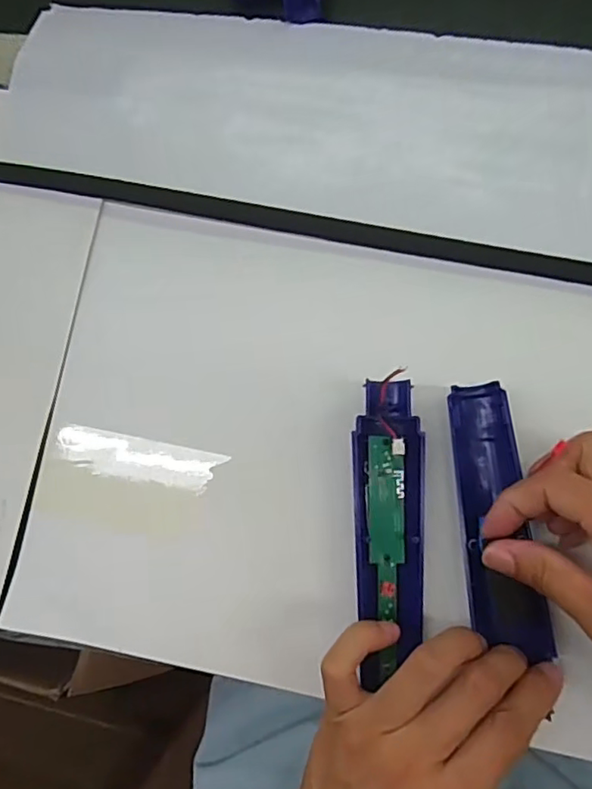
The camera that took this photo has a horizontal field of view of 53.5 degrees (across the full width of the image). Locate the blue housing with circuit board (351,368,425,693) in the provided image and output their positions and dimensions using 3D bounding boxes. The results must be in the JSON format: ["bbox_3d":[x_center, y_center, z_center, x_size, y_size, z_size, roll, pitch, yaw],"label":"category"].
[{"bbox_3d":[0.050,0.068,0.316,0.037,0.013,0.153,-1,83,7],"label":"blue housing with circuit board"}]

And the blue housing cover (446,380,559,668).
[{"bbox_3d":[0.106,0.064,0.312,0.037,0.012,0.139,-7,76,6],"label":"blue housing cover"}]

